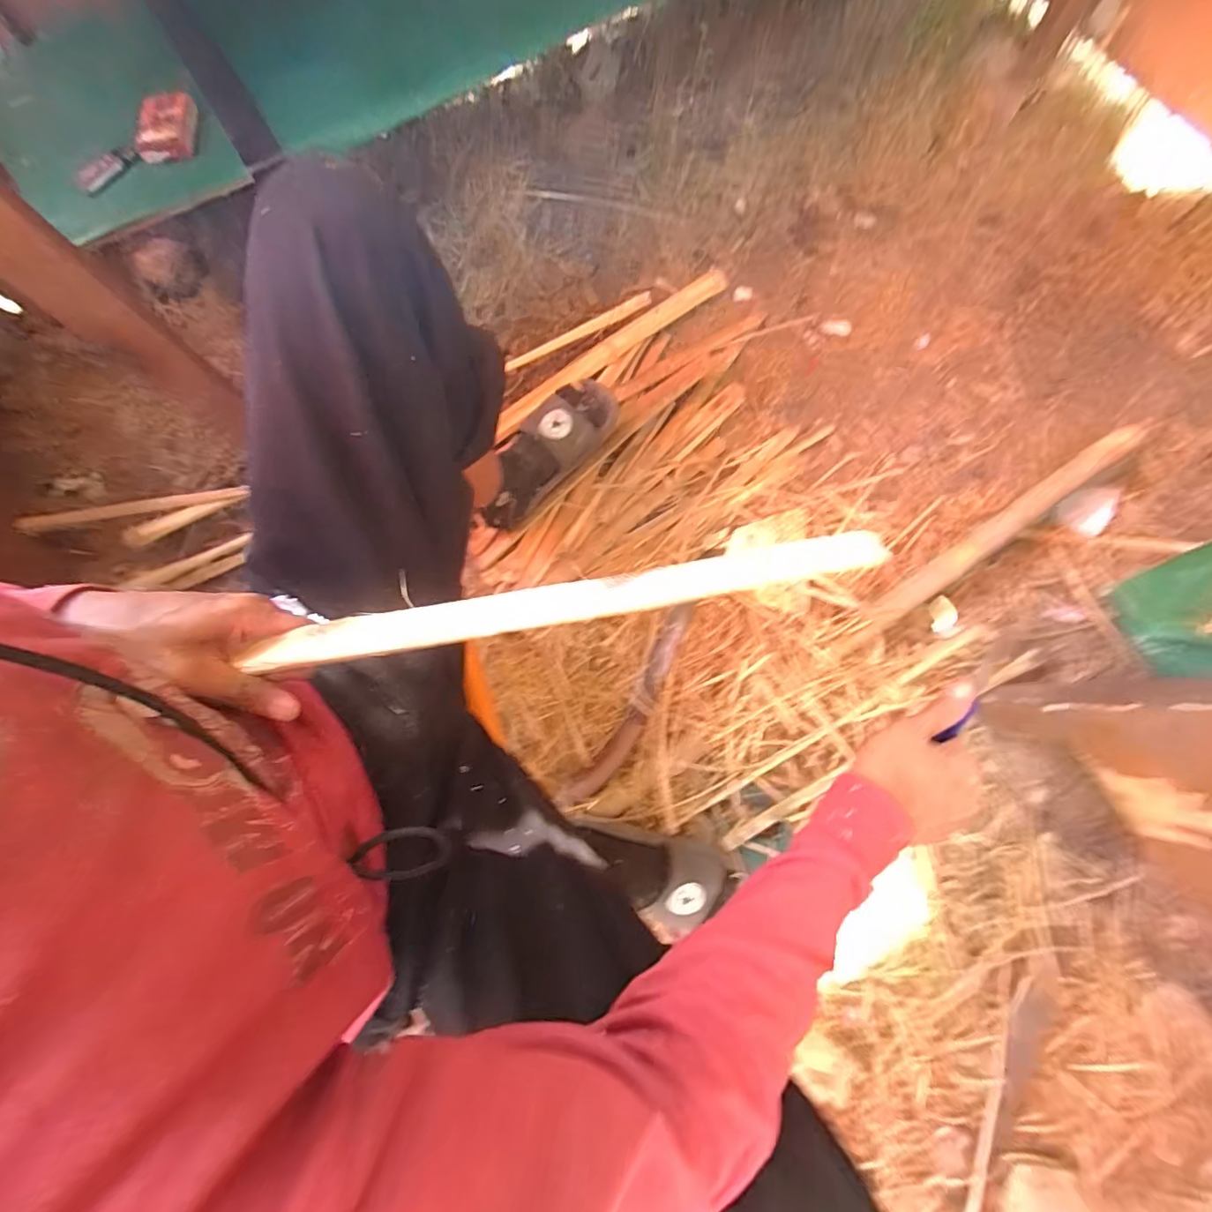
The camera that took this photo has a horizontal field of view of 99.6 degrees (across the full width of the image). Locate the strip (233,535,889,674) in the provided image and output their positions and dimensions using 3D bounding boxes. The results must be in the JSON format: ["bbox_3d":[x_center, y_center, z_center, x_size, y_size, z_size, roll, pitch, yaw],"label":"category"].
[{"bbox_3d":[-0.025,-0.003,0.292,0.351,0.008,0.026,-10,63,3],"label":"strip"}]

